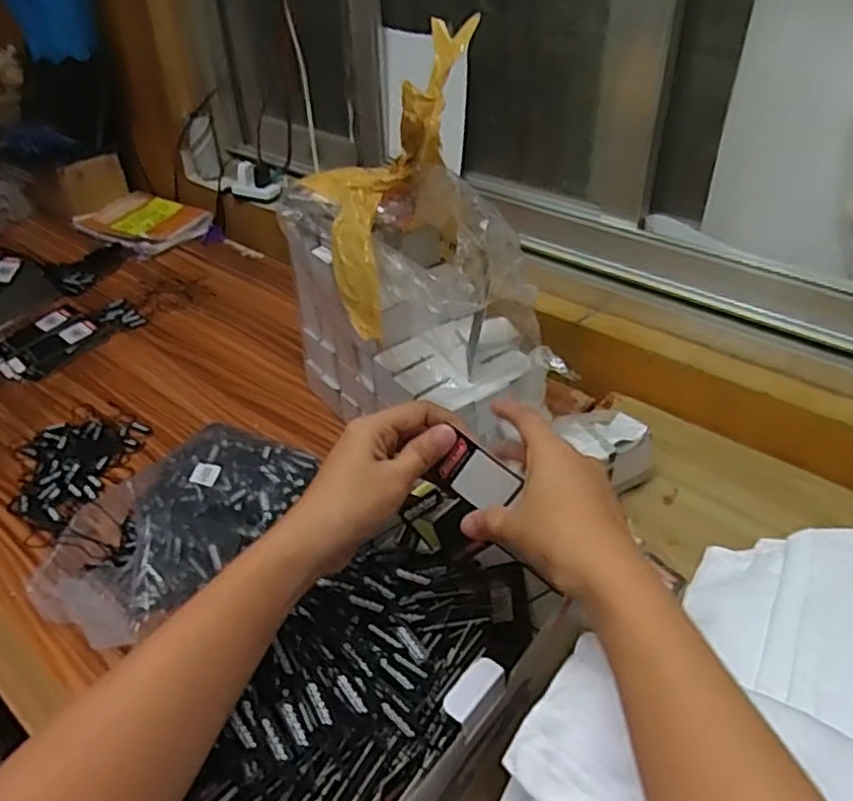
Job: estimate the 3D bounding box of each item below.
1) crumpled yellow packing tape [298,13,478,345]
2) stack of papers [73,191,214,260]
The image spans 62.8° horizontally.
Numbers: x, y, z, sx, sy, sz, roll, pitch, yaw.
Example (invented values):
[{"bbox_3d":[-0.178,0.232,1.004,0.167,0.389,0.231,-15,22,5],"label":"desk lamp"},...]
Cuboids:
[{"bbox_3d":[-0.032,-0.183,0.569,0.122,0.216,0.137,-6,38,-7],"label":"crumpled yellow packing tape"},{"bbox_3d":[-0.493,-0.311,1.208,0.220,0.022,0.150,23,44,27],"label":"stack of papers"}]

